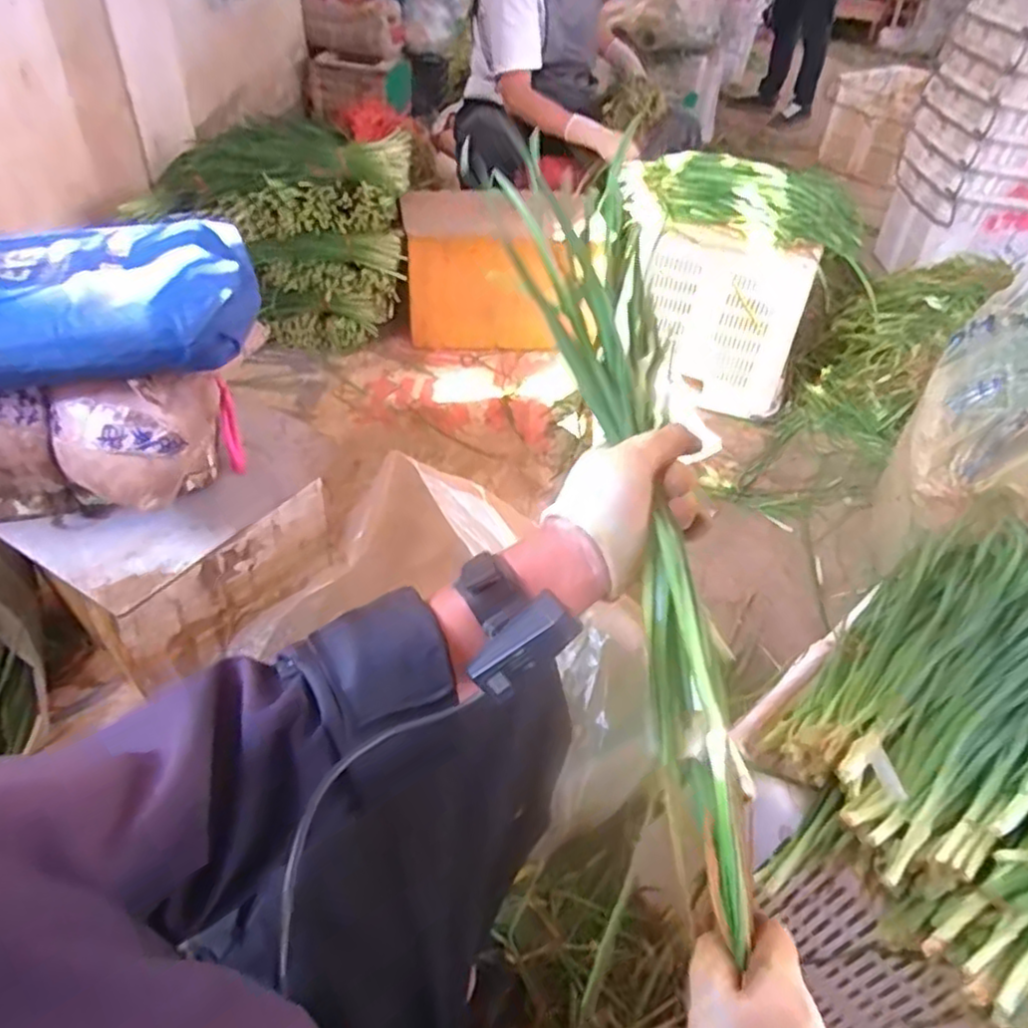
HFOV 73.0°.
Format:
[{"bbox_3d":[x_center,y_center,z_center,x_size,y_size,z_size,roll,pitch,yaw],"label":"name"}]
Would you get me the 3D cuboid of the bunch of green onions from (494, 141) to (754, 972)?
[{"bbox_3d":[0.084,-0.018,0.477,0.080,0.063,0.545,-7,73,-13],"label":"bunch of green onions"}]

